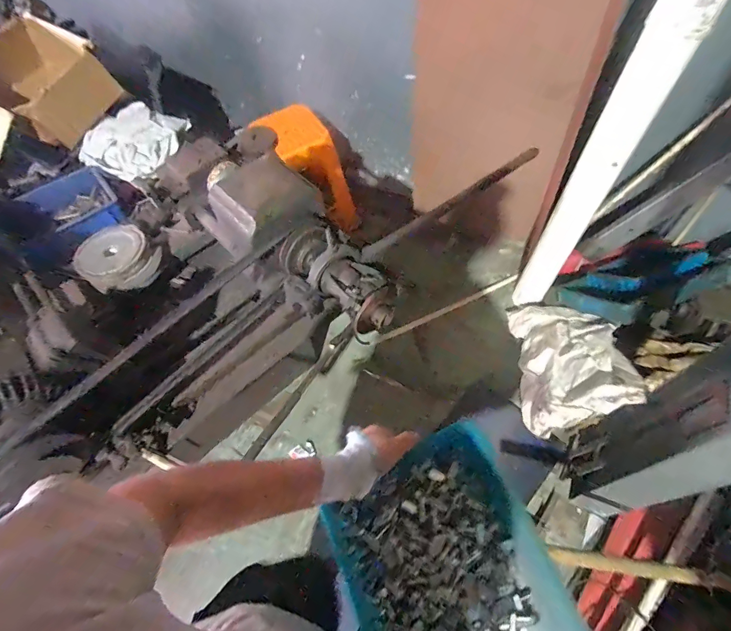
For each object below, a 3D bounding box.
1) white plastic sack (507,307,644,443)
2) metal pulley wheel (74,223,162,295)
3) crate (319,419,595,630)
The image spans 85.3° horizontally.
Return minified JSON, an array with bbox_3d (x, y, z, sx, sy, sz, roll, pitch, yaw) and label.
[{"bbox_3d":[0.647,0.111,1.281,0.235,0.377,0.510,4,57,6],"label":"white plastic sack"},{"bbox_3d":[-0.594,-0.134,0.948,0.150,0.085,0.155,-2,56,3],"label":"metal pulley wheel"},{"bbox_3d":[0.122,0.352,0.482,0.259,0.081,0.376,-20,58,-9],"label":"crate"}]

